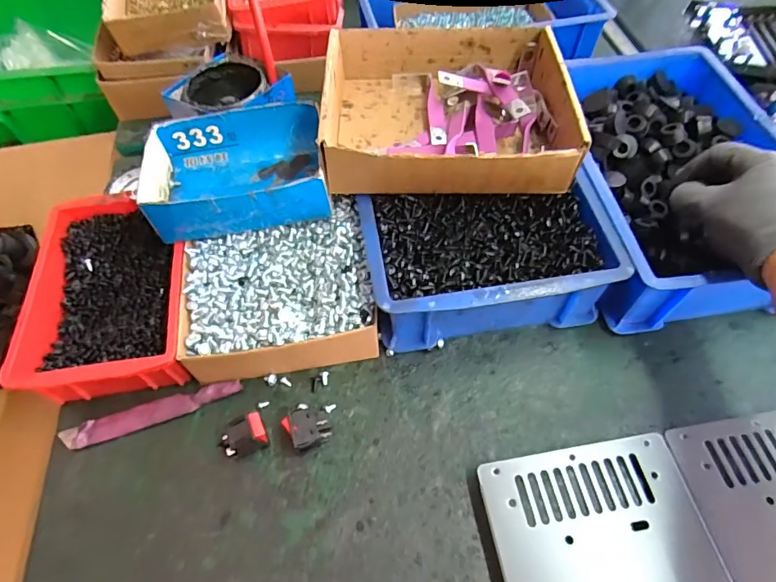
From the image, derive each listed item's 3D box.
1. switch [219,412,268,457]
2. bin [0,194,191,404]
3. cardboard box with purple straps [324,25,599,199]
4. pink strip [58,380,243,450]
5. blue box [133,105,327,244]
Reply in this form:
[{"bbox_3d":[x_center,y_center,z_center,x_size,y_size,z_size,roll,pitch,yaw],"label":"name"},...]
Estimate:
[{"bbox_3d":[-0.114,0.115,0.379,0.034,0.031,0.020,-16,58,-8],"label":"switch"},{"bbox_3d":[-0.242,0.000,0.440,0.130,0.061,0.198,-8,57,-3],"label":"bin"},{"bbox_3d":[0.054,-0.170,0.443,0.213,0.057,0.189,-1,57,2],"label":"cardboard box with purple straps"},{"bbox_3d":[-0.198,0.104,0.404,0.145,0.011,0.020,-17,58,-8],"label":"pink strip"},{"bbox_3d":[-0.137,-0.110,0.445,0.155,0.054,0.122,-9,57,-4],"label":"blue box"}]

